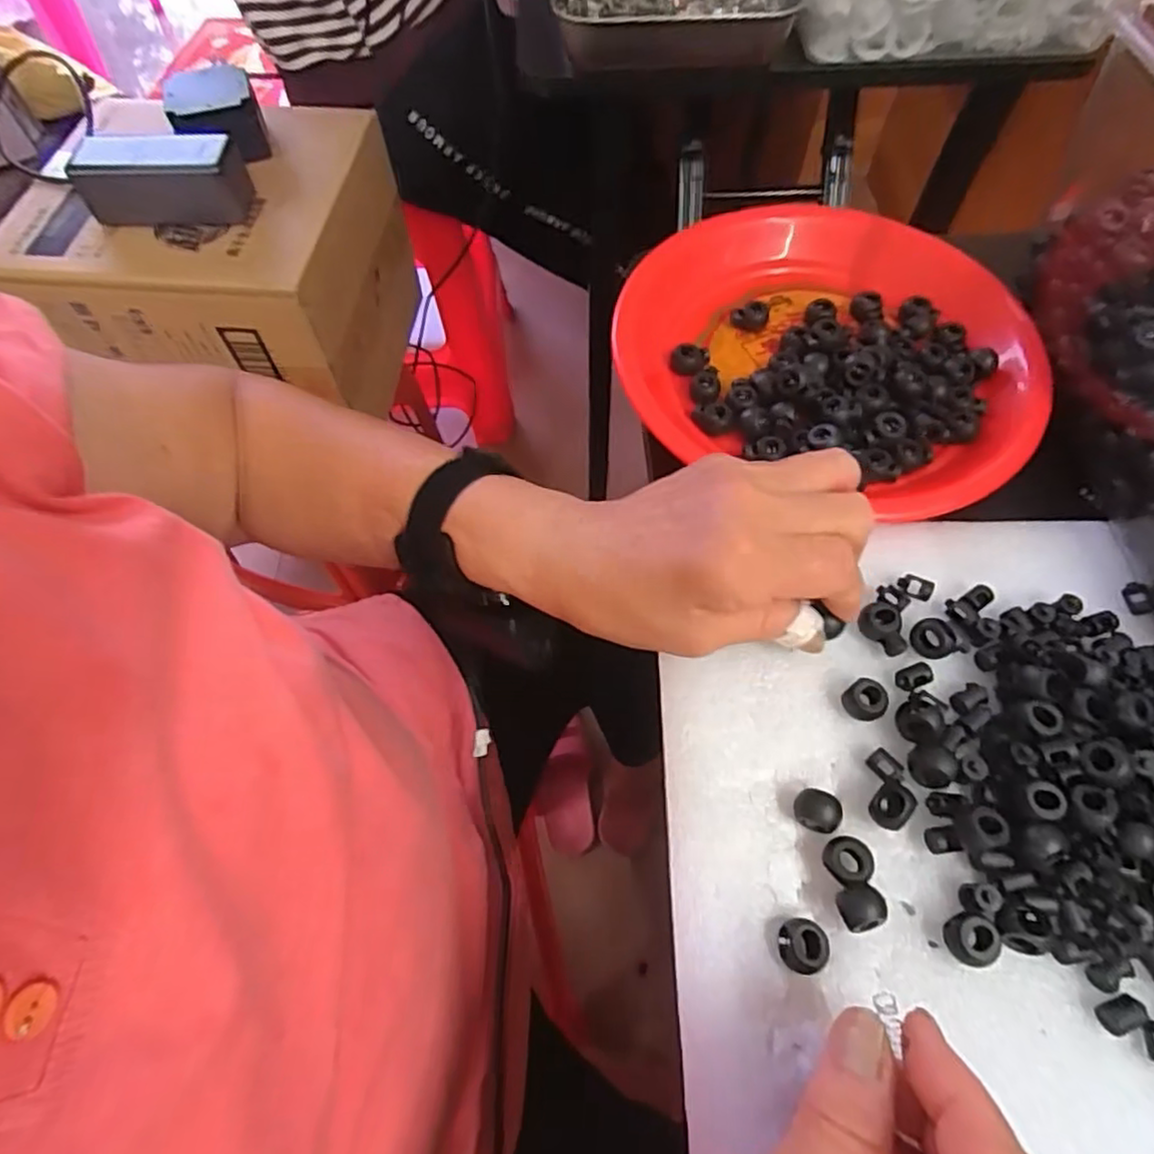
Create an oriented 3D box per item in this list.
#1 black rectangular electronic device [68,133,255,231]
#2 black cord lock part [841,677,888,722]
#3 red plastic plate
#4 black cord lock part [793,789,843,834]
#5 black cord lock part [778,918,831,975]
[{"bbox_3d":[-0.355,-0.341,0.567,0.130,0.052,0.056,0,63,1],"label":"black rectangular electronic device"},{"bbox_3d":[0.121,0.052,0.279,0.015,0.011,0.017,-37,68,-16],"label":"black cord lock part"},{"bbox_3d":[0.146,-0.136,0.380,0.224,0.031,0.208,-1,63,1],"label":"red plastic plate"},{"bbox_3d":[0.094,0.093,0.262,0.017,0.012,0.014,16,65,9],"label":"black cord lock part"},{"bbox_3d":[0.082,0.134,0.241,0.016,0.011,0.017,17,65,10],"label":"black cord lock part"}]

